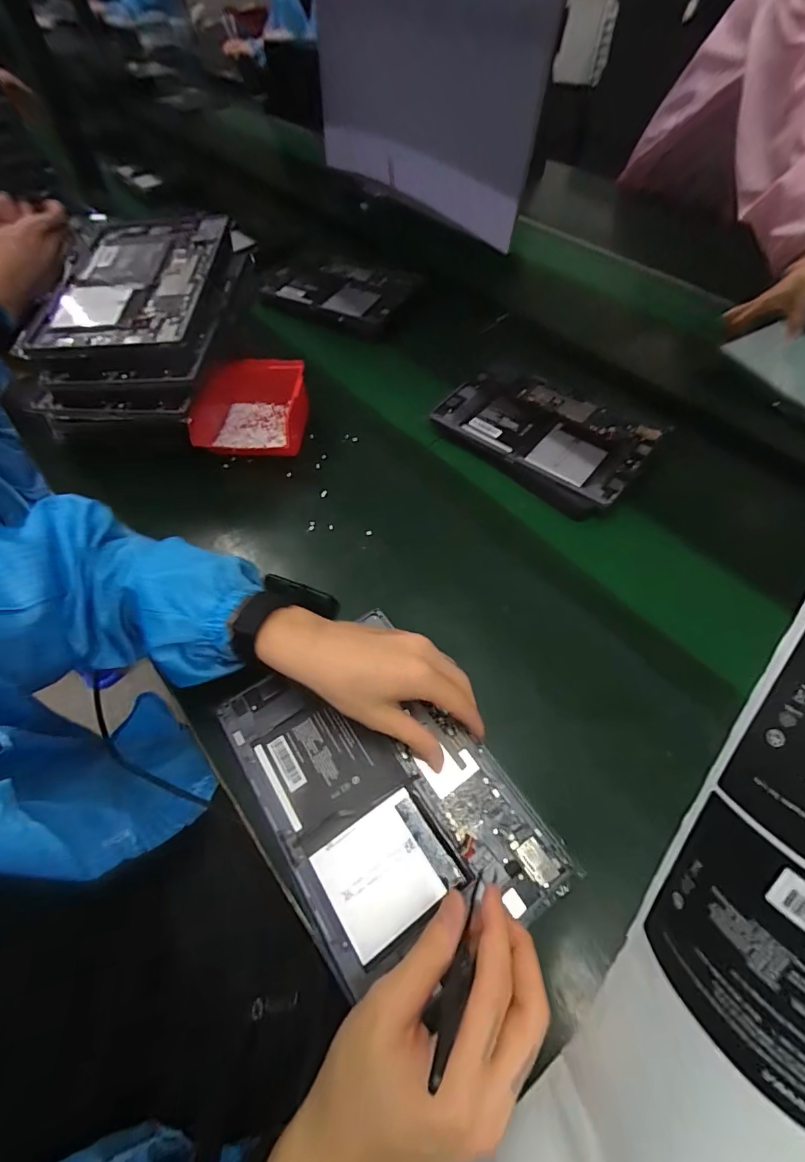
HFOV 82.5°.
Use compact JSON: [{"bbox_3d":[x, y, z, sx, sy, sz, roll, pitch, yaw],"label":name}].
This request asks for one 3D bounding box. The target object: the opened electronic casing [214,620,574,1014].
[{"bbox_3d":[-0.018,0.159,0.359,0.167,0.009,0.252,-31,62,-19],"label":"opened electronic casing"}]

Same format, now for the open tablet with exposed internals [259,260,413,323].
[{"bbox_3d":[-0.116,-0.514,0.797,0.254,0.024,0.159,25,61,15],"label":"open tablet with exposed internals"}]

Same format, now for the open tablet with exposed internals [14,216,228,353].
[{"bbox_3d":[-0.316,-0.351,0.536,0.181,0.024,0.272,-3,57,-2],"label":"open tablet with exposed internals"}]

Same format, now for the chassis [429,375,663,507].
[{"bbox_3d":[0.178,-0.191,0.590,0.245,0.029,0.145,35,64,20],"label":"chassis"}]

